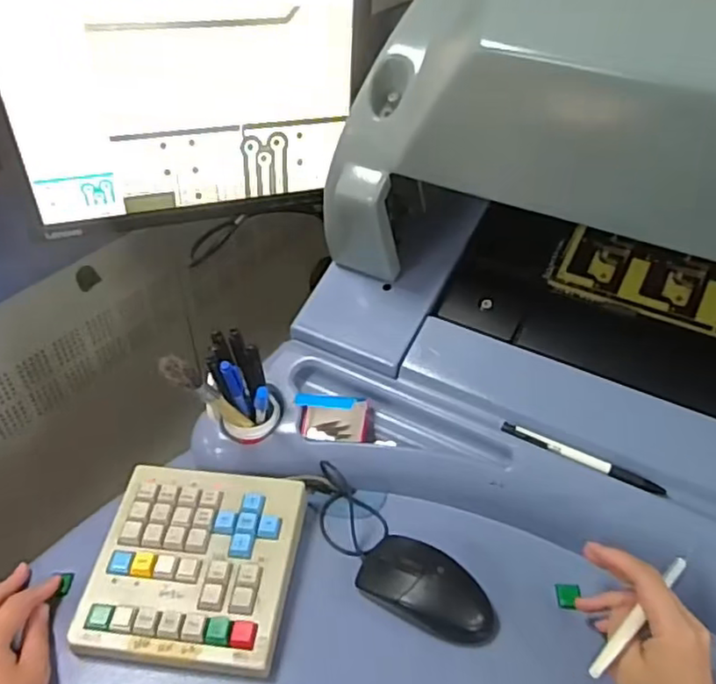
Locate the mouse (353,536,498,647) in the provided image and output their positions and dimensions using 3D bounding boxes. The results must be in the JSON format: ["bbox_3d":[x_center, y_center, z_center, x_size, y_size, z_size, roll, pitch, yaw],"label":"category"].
[{"bbox_3d":[0.057,0.201,0.523,0.115,0.038,0.058,24,46,24],"label":"mouse"}]

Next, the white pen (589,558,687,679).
[{"bbox_3d":[0.193,0.189,0.444,0.106,0.011,0.009,-39,53,-19],"label":"white pen"}]

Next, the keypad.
[{"bbox_3d":[-0.135,0.178,0.537,0.158,0.031,0.167,4,41,4],"label":"keypad"}]

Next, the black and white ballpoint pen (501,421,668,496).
[{"bbox_3d":[0.191,0.098,0.553,0.139,0.008,0.012,23,46,24],"label":"black and white ballpoint pen"}]

